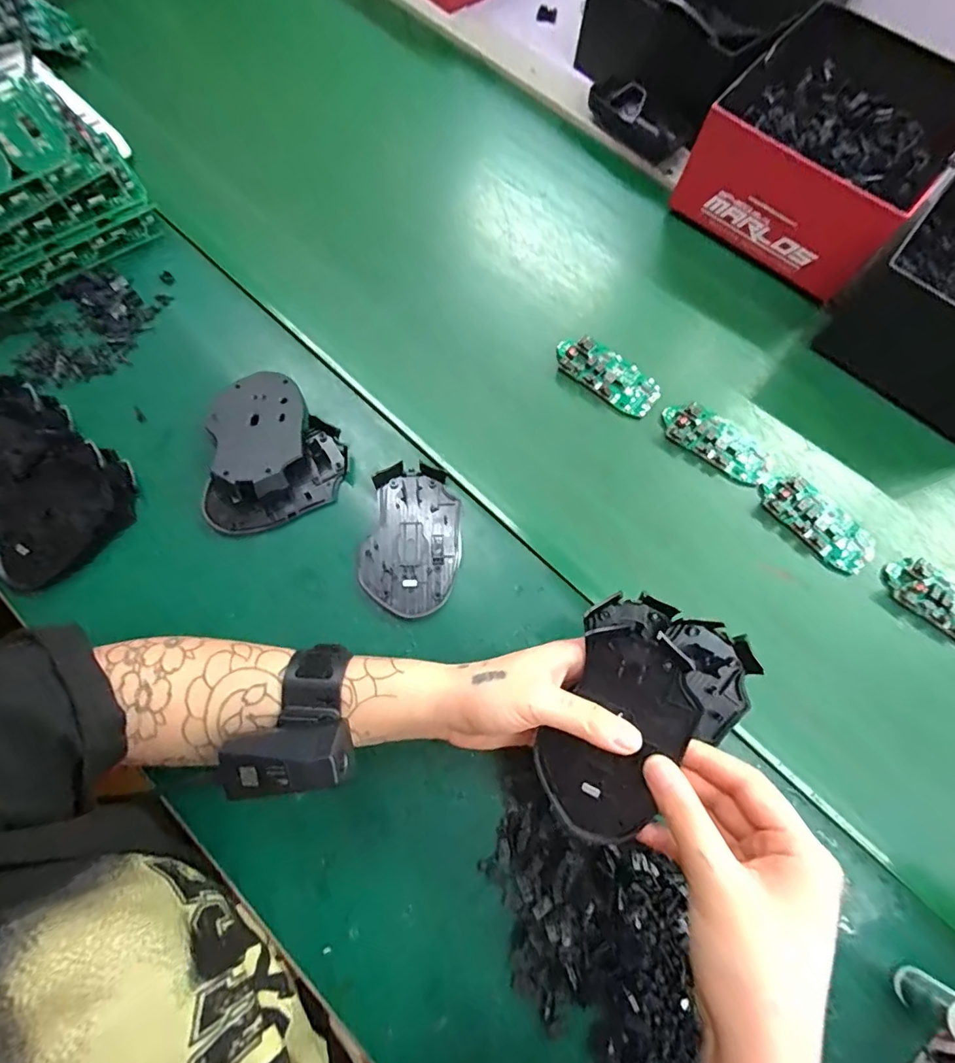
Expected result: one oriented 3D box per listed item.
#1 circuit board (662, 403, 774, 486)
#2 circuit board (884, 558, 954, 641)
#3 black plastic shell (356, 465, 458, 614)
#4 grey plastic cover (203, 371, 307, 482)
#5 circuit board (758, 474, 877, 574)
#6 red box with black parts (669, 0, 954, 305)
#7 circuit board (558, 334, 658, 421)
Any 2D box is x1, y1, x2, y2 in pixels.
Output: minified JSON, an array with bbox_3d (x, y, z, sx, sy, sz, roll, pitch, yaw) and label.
[{"bbox_3d":[0.207,-0.079,0.426,0.098,0.016,0.047,31,73,8],"label":"circuit board"},{"bbox_3d":[0.373,0.057,0.389,0.100,0.010,0.050,41,75,10],"label":"circuit board"},{"bbox_3d":[-0.050,0.005,0.383,0.070,0.013,0.115,7,72,0],"label":"black plastic shell"},{"bbox_3d":[-0.176,-0.086,0.399,0.073,0.026,0.106,-19,74,-8],"label":"grey plastic cover"},{"bbox_3d":[0.280,-0.009,0.408,0.046,0.008,0.095,-40,78,-14],"label":"circuit board"},{"bbox_3d":[0.335,-0.374,0.483,0.185,0.091,0.246,35,74,9],"label":"red box with black parts"},{"bbox_3d":[0.117,-0.141,0.444,0.095,0.017,0.045,37,74,9],"label":"circuit board"}]

